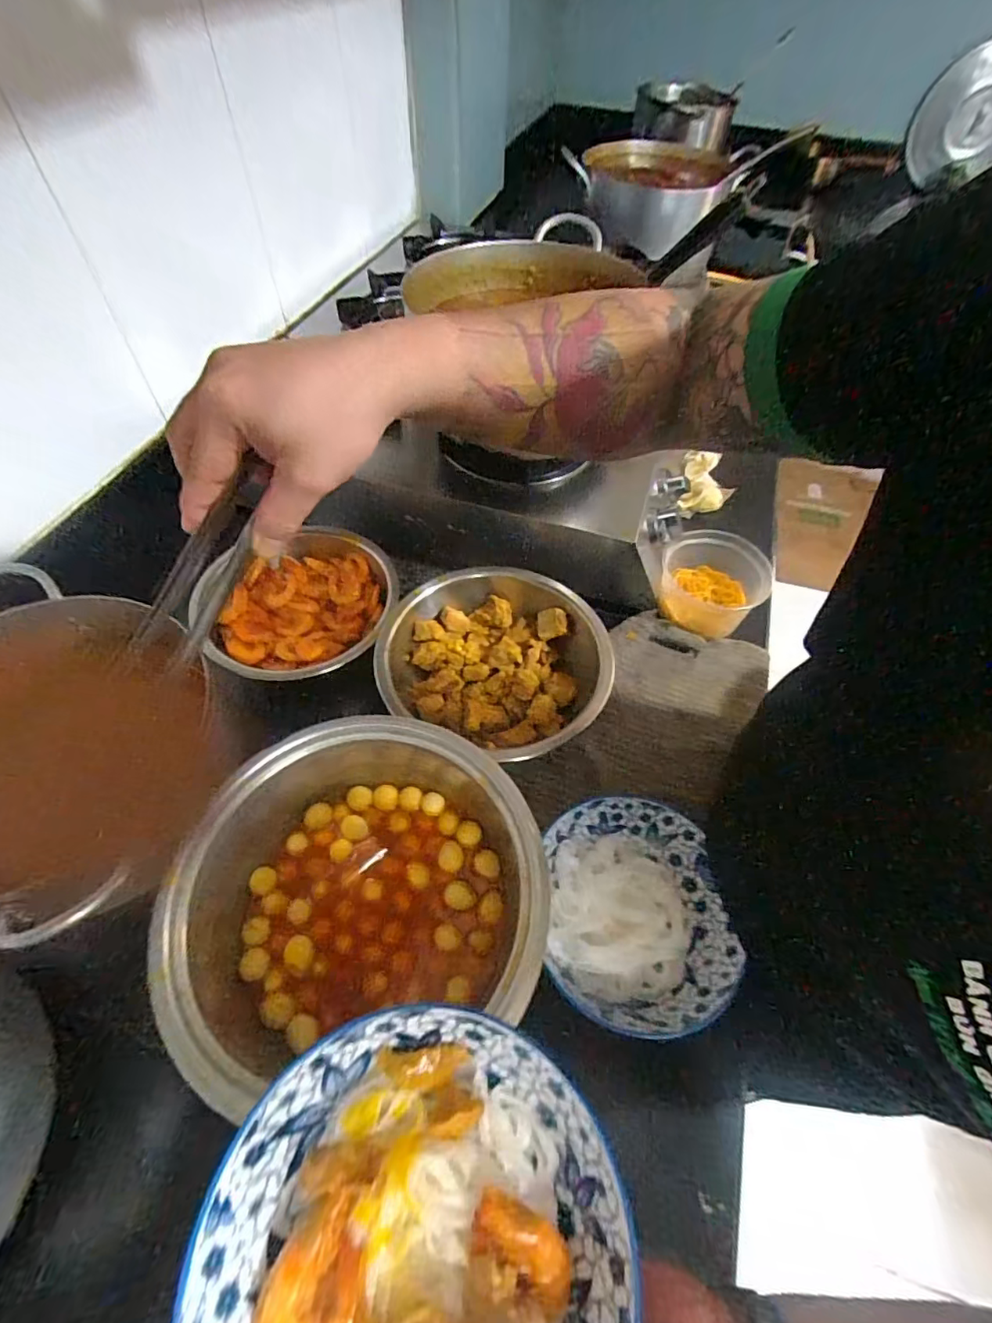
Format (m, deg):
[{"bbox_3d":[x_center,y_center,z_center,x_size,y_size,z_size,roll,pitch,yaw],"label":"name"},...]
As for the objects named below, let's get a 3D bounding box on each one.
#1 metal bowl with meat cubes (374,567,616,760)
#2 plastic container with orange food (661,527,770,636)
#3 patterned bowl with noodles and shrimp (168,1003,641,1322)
[{"bbox_3d":[0.002,0.006,0.603,0.234,0.097,0.219,-1,54,2],"label":"metal bowl with meat cubes"},{"bbox_3d":[0.268,-0.093,0.676,0.121,0.075,0.117,27,60,21],"label":"plastic container with orange food"},{"bbox_3d":[-0.033,0.250,0.229,0.167,0.054,0.168,-1,54,2],"label":"patterned bowl with noodles and shrimp"}]

